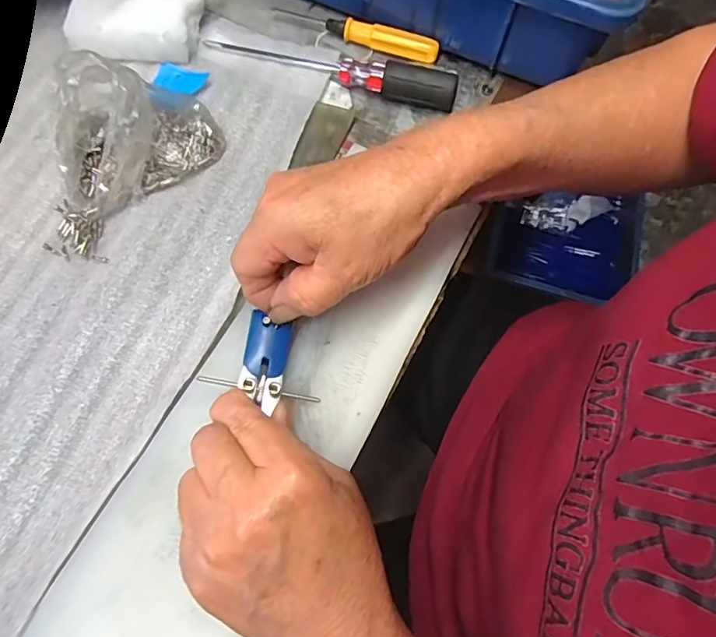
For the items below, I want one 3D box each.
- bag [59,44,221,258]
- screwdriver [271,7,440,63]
[{"bbox_3d":[-0.131,-0.093,0.279,0.086,0.057,0.102,3,67,-1],"label":"bag"},{"bbox_3d":[-0.002,-0.206,0.354,0.121,0.012,0.010,20,68,6],"label":"screwdriver"}]

